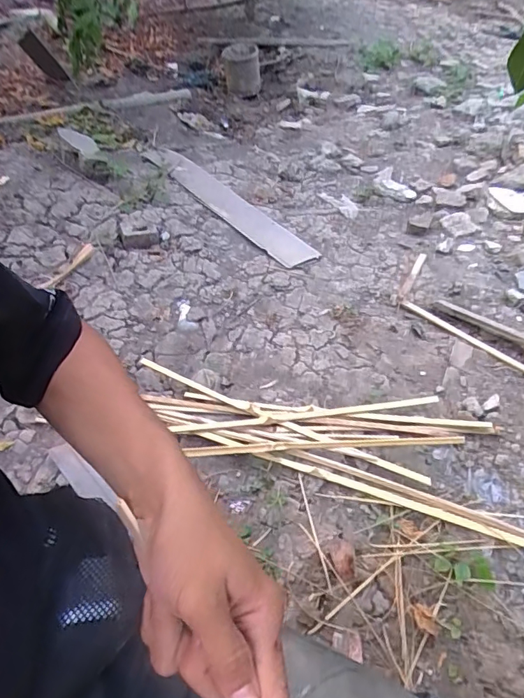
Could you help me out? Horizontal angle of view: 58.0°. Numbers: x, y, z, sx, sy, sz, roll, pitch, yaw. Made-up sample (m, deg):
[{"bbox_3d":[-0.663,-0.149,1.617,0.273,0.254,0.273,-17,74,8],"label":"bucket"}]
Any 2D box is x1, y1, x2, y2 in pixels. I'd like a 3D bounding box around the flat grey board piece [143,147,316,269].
[{"bbox_3d":[-0.125,-0.483,1.504,0.138,0.013,0.793,-31,58,-27],"label":"flat grey board piece"}]

